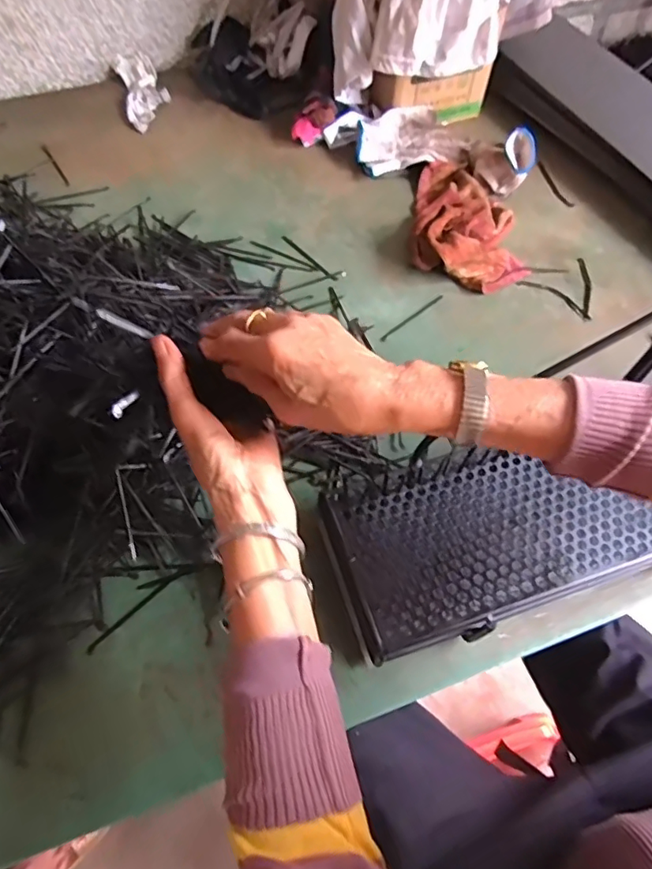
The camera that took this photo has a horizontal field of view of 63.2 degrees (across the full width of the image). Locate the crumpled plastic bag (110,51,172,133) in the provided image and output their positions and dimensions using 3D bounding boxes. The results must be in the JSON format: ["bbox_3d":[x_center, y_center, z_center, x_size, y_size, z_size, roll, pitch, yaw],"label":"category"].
[{"bbox_3d":[-0.299,-0.563,0.864,0.071,0.026,0.172,-17,63,-12],"label":"crumpled plastic bag"}]

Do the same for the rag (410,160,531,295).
[{"bbox_3d":[0.200,-0.293,0.726,0.154,0.054,0.223,9,61,2],"label":"rag"}]

